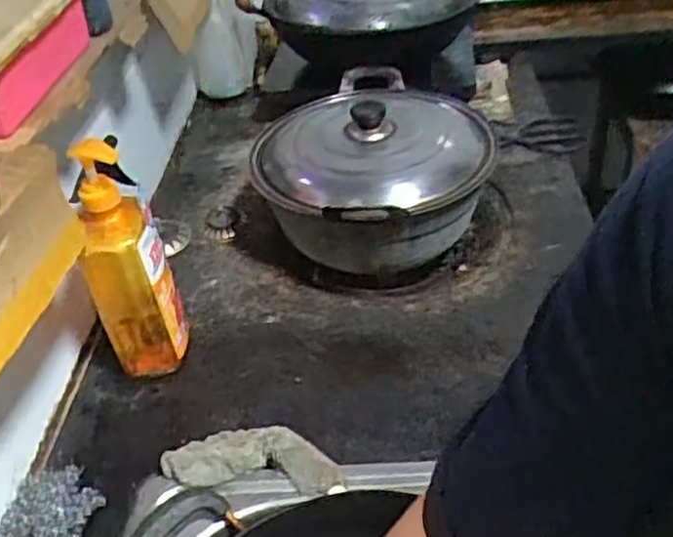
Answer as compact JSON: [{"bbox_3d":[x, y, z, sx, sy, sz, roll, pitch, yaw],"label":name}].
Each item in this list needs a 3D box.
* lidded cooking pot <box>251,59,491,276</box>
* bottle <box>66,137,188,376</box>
[{"bbox_3d":[0.047,-0.129,0.953,0.298,0.142,0.350,-1,39,6],"label":"lidded cooking pot"},{"bbox_3d":[-0.212,-0.005,0.749,0.081,0.256,0.080,-15,39,-12],"label":"bottle"}]

